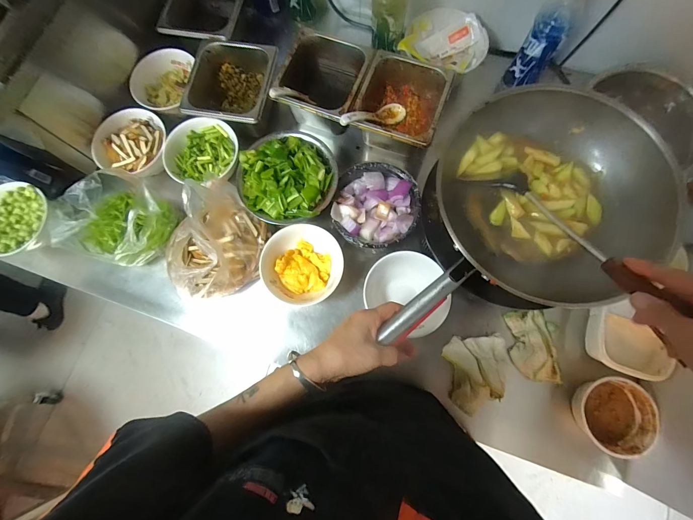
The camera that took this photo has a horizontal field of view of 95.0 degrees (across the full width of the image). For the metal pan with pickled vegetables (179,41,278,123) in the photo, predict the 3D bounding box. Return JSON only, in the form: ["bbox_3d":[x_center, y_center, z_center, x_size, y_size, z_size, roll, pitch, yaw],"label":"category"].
[{"bbox_3d":[-0.229,-0.347,0.648,0.166,0.084,0.171,7,77,3],"label":"metal pan with pickled vegetables"}]

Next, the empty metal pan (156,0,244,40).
[{"bbox_3d":[-0.298,-0.525,0.682,0.156,0.087,0.177,15,78,5],"label":"empty metal pan"}]

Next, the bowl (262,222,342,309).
[{"bbox_3d":[-0.077,0.007,0.587,0.132,0.076,0.145,0,77,2],"label":"bowl"}]

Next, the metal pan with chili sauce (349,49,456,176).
[{"bbox_3d":[0.102,-0.286,0.641,0.157,0.126,0.178,21,78,6],"label":"metal pan with chili sauce"}]

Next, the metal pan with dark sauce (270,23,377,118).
[{"bbox_3d":[-0.042,-0.351,0.647,0.163,0.093,0.178,20,78,6],"label":"metal pan with dark sauce"}]

